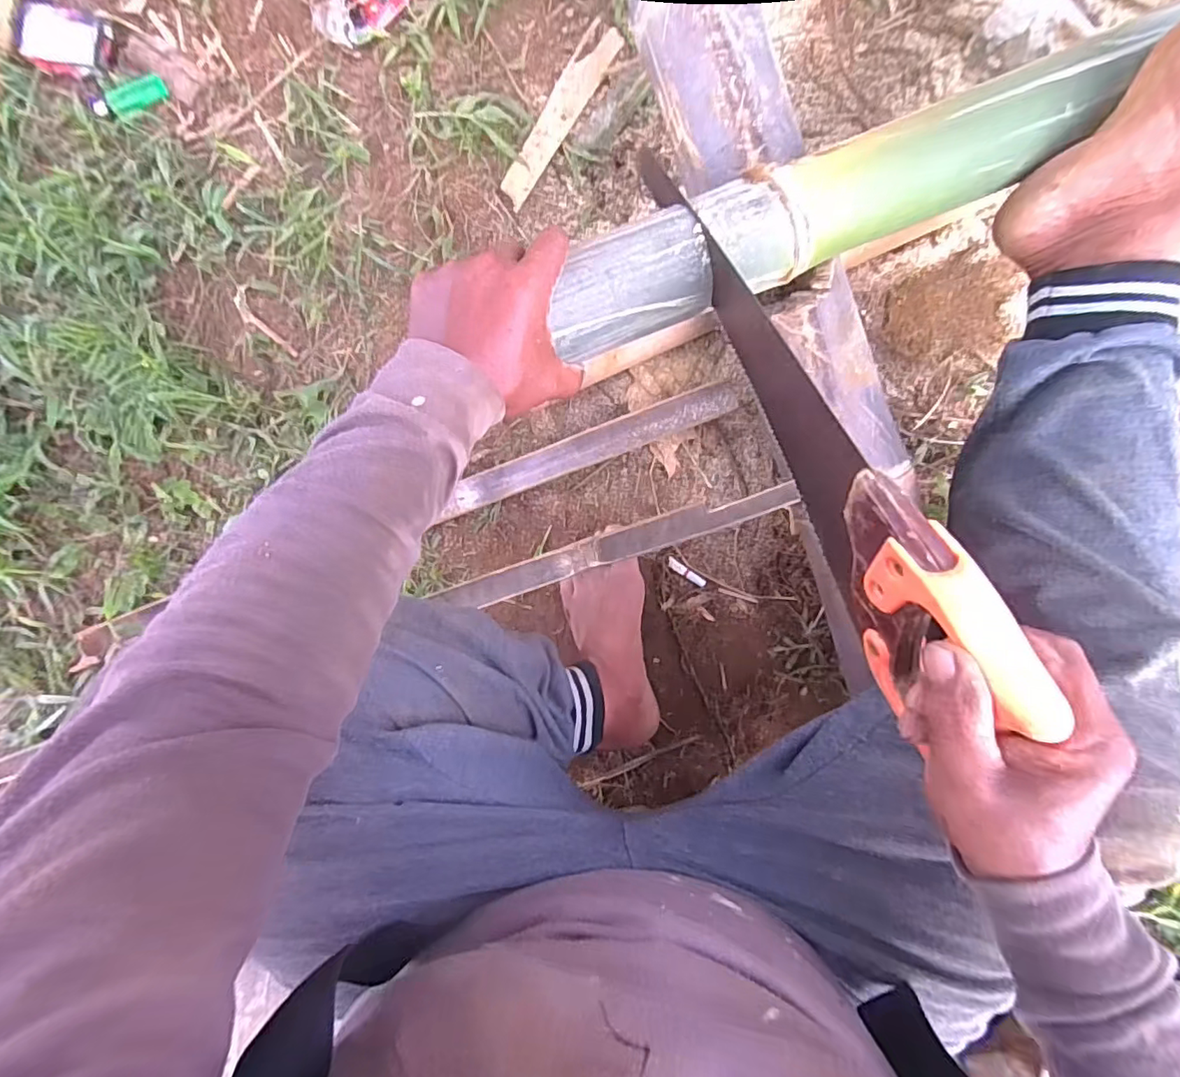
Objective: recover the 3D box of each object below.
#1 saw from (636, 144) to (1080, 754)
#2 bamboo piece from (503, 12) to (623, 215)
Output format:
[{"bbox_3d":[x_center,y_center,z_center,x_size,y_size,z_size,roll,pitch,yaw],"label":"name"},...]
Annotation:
[{"bbox_3d":[0.128,-0.085,0.357,0.042,0.097,0.426,-23,65,6],"label":"saw"},{"bbox_3d":[-0.032,-0.450,0.591,0.040,0.013,0.210,30,92,8],"label":"bamboo piece"}]

